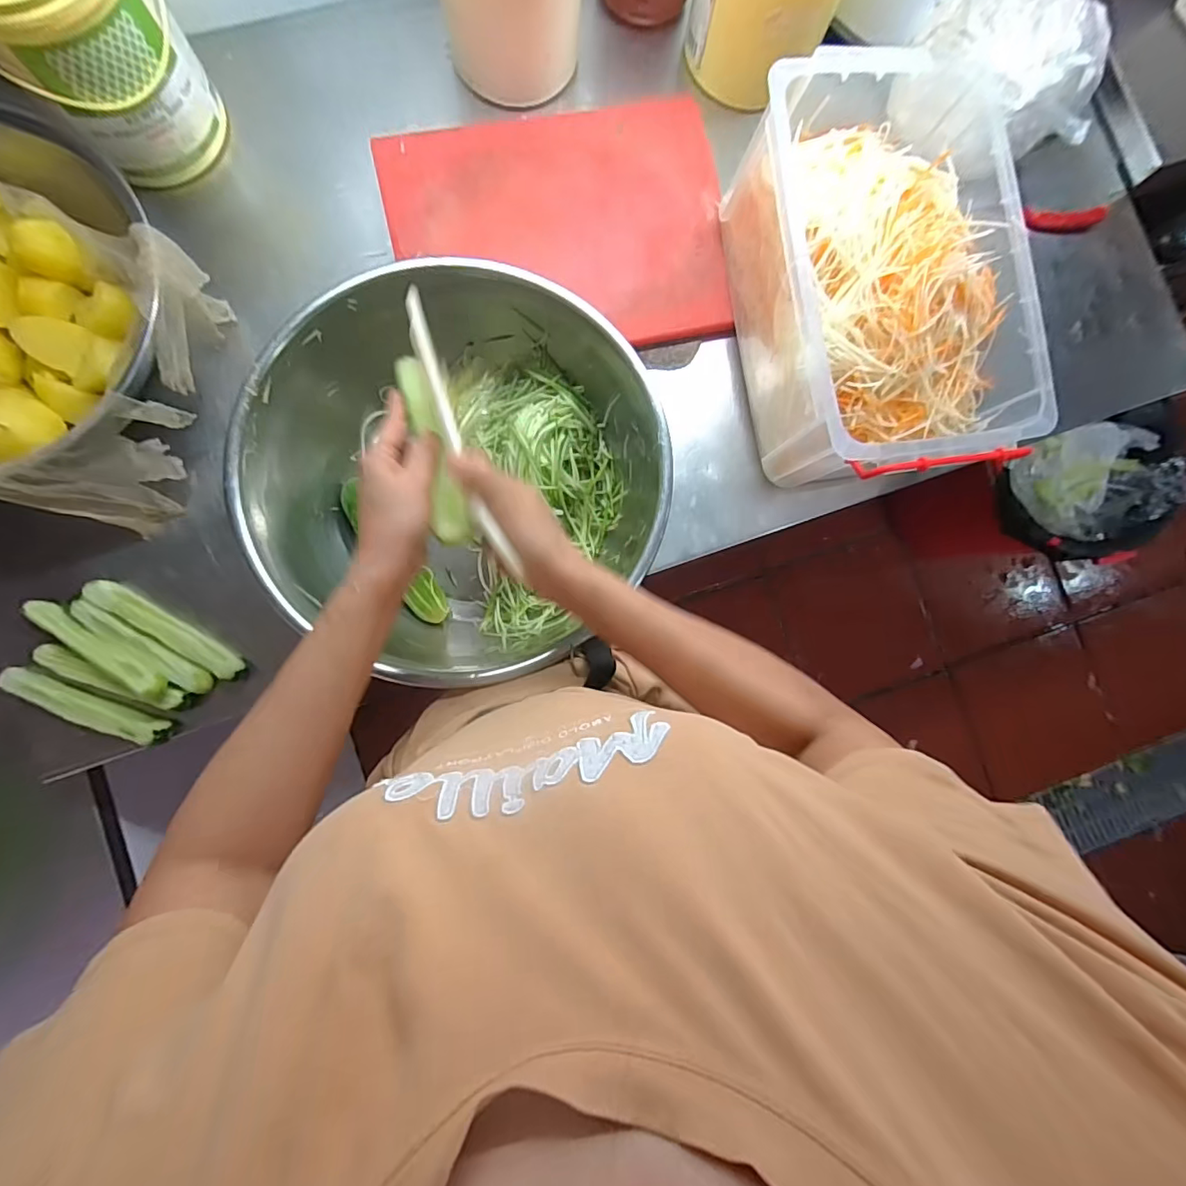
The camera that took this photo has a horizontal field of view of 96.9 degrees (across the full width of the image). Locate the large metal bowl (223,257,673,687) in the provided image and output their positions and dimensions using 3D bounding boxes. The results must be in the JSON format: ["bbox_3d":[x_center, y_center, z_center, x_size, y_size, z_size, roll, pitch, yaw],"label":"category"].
[{"bbox_3d":[-0.133,-0.116,0.543,0.368,0.152,0.362,0,85,-4],"label":"large metal bowl"}]

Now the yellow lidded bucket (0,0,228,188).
[{"bbox_3d":[-0.498,-0.548,0.519,0.172,0.208,0.159,0,85,-4],"label":"yellow lidded bucket"}]

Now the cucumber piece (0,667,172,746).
[{"bbox_3d":[-0.536,0.119,0.559,0.169,0.034,0.028,24,84,-2],"label":"cucumber piece"}]

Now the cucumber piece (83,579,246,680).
[{"bbox_3d":[-0.460,0.040,0.565,0.173,0.022,0.027,33,84,-1],"label":"cucumber piece"}]

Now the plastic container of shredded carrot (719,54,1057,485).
[{"bbox_3d":[0.302,-0.310,0.553,0.257,0.149,0.393,-7,86,-5],"label":"plastic container of shredded carrot"}]

